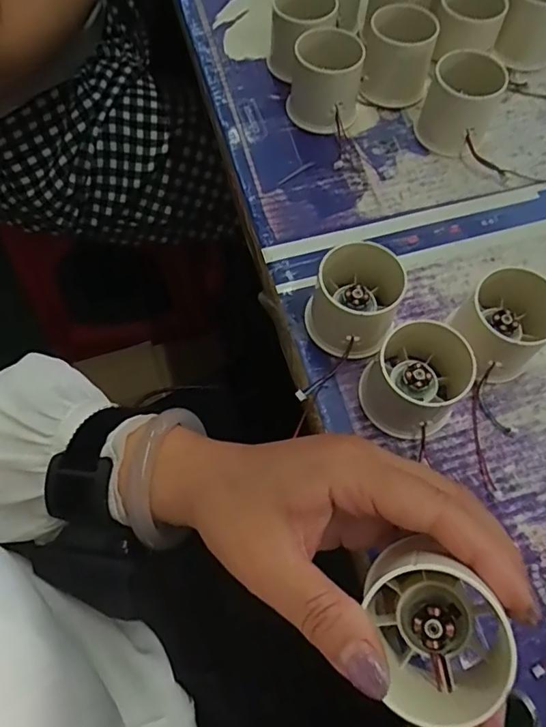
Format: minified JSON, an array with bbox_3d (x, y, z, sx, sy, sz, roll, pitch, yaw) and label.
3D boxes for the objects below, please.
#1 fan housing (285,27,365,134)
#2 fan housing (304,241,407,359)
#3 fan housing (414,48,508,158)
[{"bbox_3d":[0.040,-0.216,0.400,0.053,0.048,0.062,8,67,4],"label":"fan housing"},{"bbox_3d":[0.049,-0.038,0.323,0.053,0.048,0.055,0,66,1],"label":"fan housing"},{"bbox_3d":[0.138,-0.193,0.391,0.051,0.049,0.052,0,66,1],"label":"fan housing"}]

